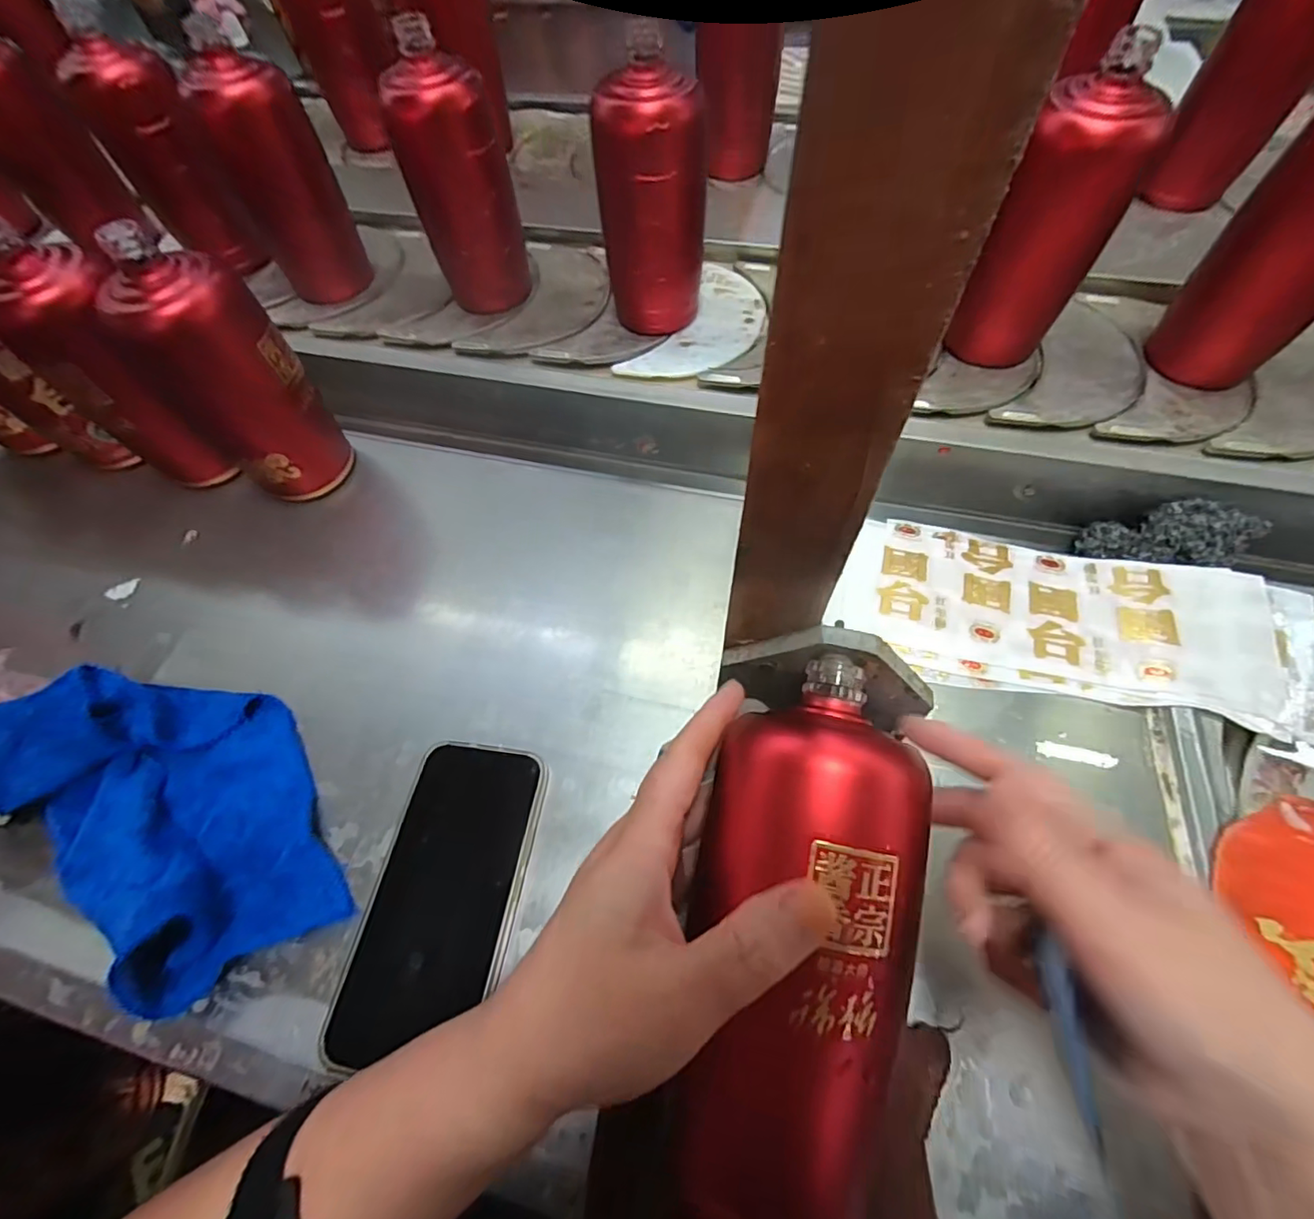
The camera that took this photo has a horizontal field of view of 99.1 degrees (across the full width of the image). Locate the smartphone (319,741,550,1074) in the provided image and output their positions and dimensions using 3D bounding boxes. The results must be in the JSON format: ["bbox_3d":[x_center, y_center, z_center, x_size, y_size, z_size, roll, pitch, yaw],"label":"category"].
[{"bbox_3d":[-0.112,0.148,0.299,0.080,0.007,0.150,4,58,9],"label":"smartphone"}]

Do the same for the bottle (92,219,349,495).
[{"bbox_3d":[-0.297,-0.158,0.403,0.062,0.175,0.078,20,64,13],"label":"bottle"}]

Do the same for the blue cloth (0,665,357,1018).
[{"bbox_3d":[-0.313,0.102,0.324,0.295,0.047,0.142,21,65,14],"label":"blue cloth"}]

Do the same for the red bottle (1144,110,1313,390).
[{"bbox_3d":[0.423,-0.242,0.377,0.063,0.173,0.069,-6,61,0],"label":"red bottle"}]

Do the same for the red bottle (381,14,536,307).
[{"bbox_3d":[-0.162,-0.348,0.471,0.066,0.177,0.063,22,65,14],"label":"red bottle"}]

